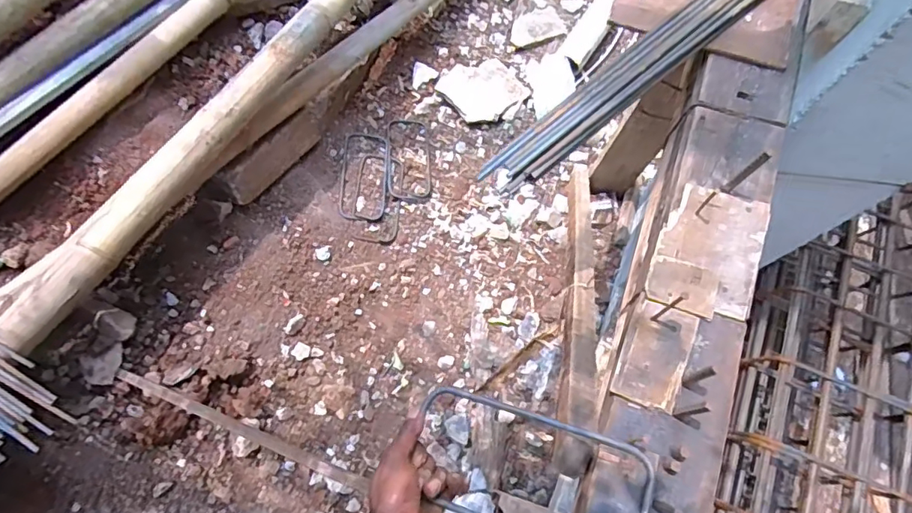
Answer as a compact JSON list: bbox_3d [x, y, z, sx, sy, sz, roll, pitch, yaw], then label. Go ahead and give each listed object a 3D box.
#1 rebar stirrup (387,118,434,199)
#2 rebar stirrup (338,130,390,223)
[{"bbox_3d":[-0.127,-0.267,1.443,0.116,0.019,0.240,-3,71,-3],"label":"rebar stirrup"},{"bbox_3d":[-0.240,-0.213,1.403,0.122,0.008,0.248,7,74,-13],"label":"rebar stirrup"}]

